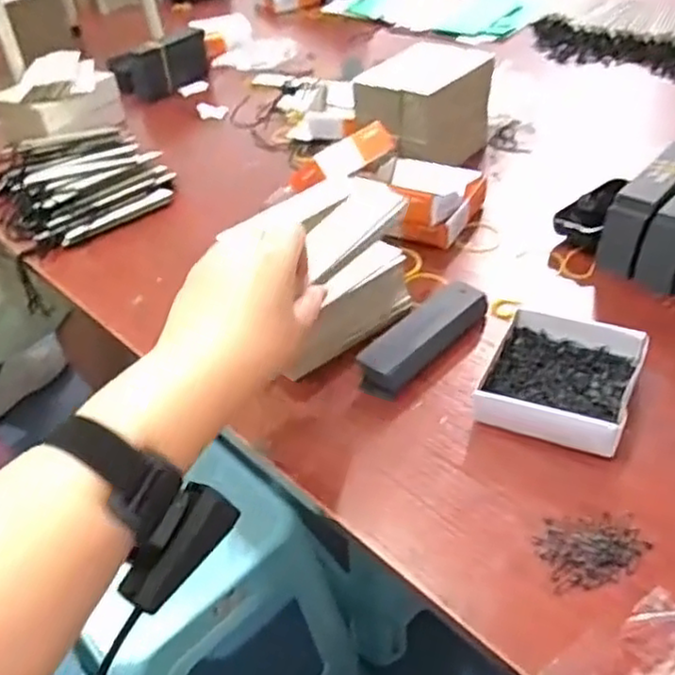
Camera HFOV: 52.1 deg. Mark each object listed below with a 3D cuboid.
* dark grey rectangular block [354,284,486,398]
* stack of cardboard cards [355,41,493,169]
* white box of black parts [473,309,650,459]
[{"bbox_3d":[0.067,-0.001,0.547,0.039,0.023,0.132,27,51,34],"label":"dark grey rectangular block"},{"bbox_3d":[0.100,-0.253,0.783,0.102,0.114,0.143,31,52,35],"label":"stack of cardboard cards"},{"bbox_3d":[0.161,0.028,0.499,0.098,0.026,0.116,15,45,25],"label":"white box of black parts"}]

